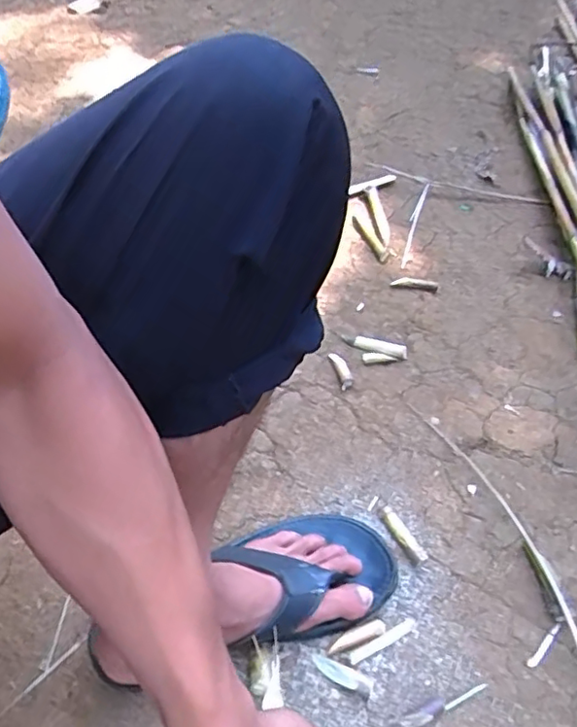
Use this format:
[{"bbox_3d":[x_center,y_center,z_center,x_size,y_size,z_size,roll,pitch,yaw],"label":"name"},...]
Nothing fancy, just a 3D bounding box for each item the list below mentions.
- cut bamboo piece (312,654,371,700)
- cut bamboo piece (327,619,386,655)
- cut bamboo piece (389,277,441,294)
[{"bbox_3d":[0.047,0.275,0.536,0.056,0.011,0.016,26,55,16],"label":"cut bamboo piece"},{"bbox_3d":[0.063,0.251,0.554,0.058,0.010,0.014,-18,55,-17],"label":"cut bamboo piece"},{"bbox_3d":[0.178,-0.112,0.854,0.064,0.007,0.023,12,52,6],"label":"cut bamboo piece"}]

